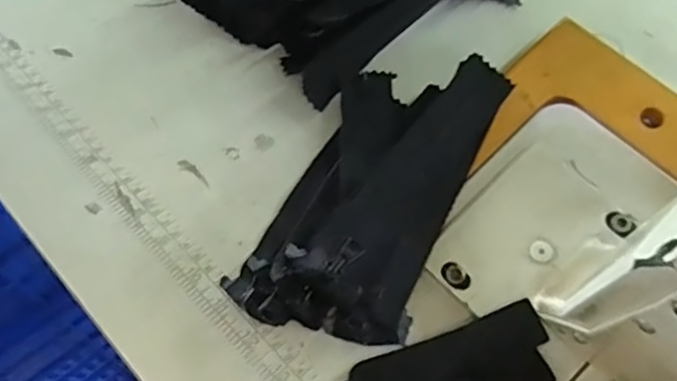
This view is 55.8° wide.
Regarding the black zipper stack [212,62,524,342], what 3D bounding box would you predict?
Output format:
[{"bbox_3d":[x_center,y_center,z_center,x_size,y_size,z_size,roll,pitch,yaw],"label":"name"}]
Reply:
[{"bbox_3d":[0.020,-0.002,0.373,0.095,0.036,0.180,23,65,10],"label":"black zipper stack"}]

